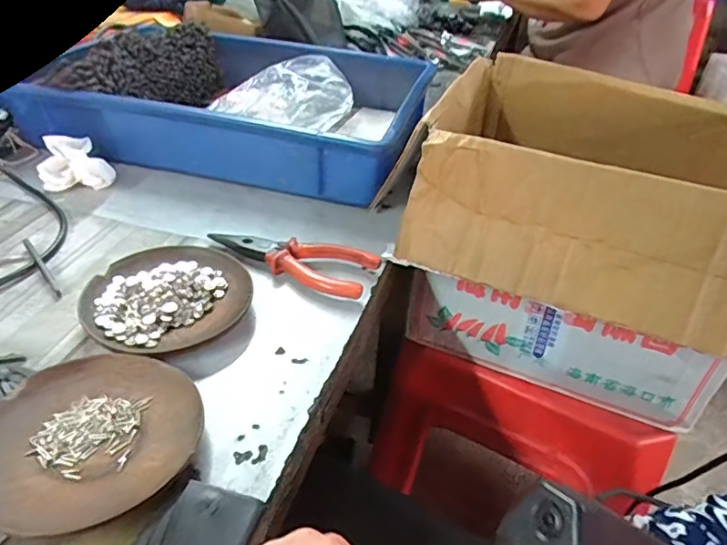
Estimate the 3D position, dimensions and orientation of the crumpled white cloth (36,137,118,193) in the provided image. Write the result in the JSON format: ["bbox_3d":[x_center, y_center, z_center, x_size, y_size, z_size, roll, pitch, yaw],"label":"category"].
[{"bbox_3d":[-0.281,-0.104,0.516,0.062,0.043,0.063,-25,45,-32],"label":"crumpled white cloth"}]

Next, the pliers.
[{"bbox_3d":[-0.062,-0.013,0.439,0.142,0.017,0.048,15,39,16],"label":"pliers"}]

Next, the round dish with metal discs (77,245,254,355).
[{"bbox_3d":[-0.143,0.017,0.387,0.110,0.012,0.107,2,37,-1],"label":"round dish with metal discs"}]

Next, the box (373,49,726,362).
[{"bbox_3d":[0.235,-0.085,0.478,0.354,0.098,0.308,18,40,20],"label":"box"}]

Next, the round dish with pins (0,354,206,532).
[{"bbox_3d":[-0.148,0.086,0.286,0.111,0.017,0.110,2,37,-1],"label":"round dish with pins"}]

